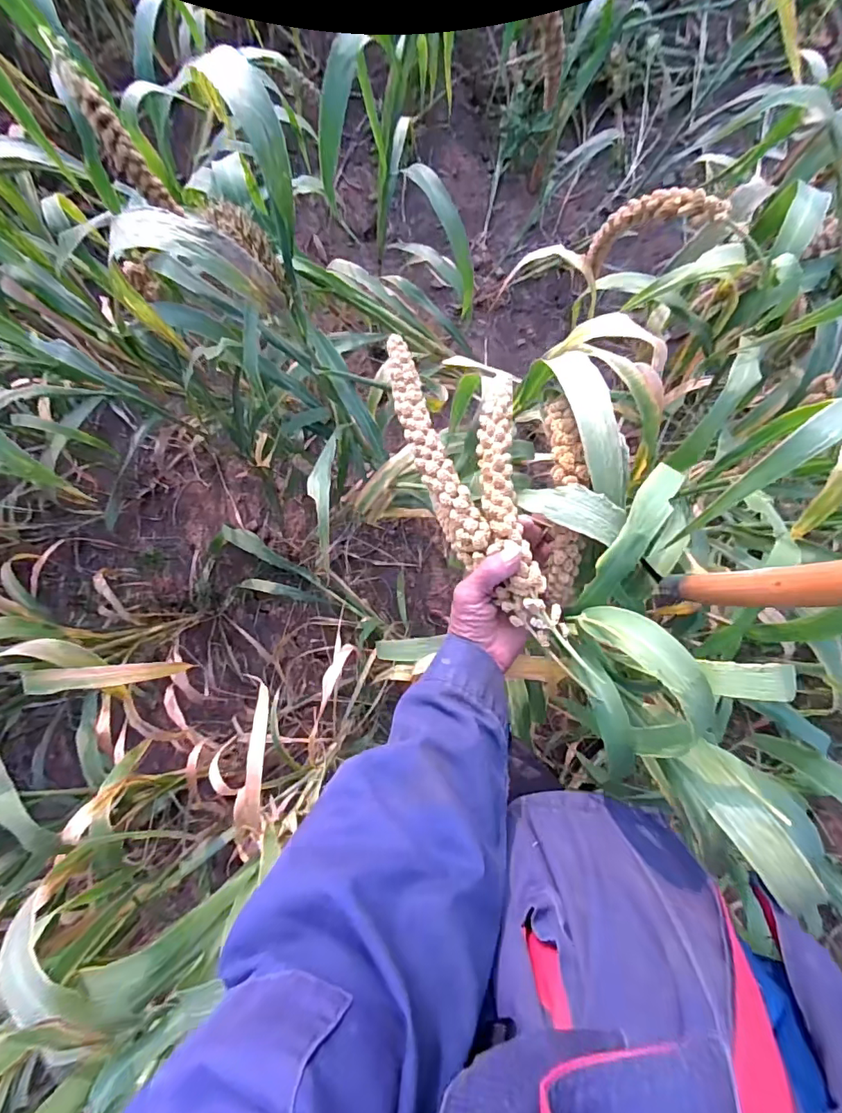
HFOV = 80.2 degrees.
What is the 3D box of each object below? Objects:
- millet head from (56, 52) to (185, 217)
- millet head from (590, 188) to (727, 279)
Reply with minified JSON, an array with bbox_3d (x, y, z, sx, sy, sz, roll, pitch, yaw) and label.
[{"bbox_3d":[-0.278,-0.373,0.457,0.032,0.044,0.125,-37,125,-2],"label":"millet head"},{"bbox_3d":[0.228,-0.343,0.520,0.054,0.166,0.017,33,86,-27],"label":"millet head"}]

